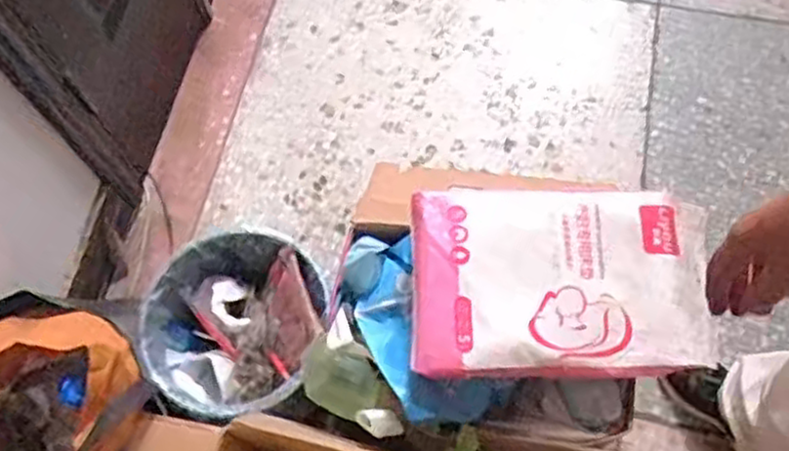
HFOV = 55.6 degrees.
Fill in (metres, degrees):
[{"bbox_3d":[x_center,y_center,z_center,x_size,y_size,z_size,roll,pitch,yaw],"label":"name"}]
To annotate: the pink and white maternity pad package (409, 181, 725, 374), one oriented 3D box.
[{"bbox_3d":[0.202,0.059,0.850,0.362,0.059,0.211,-2,66,1],"label":"pink and white maternity pad package"}]

